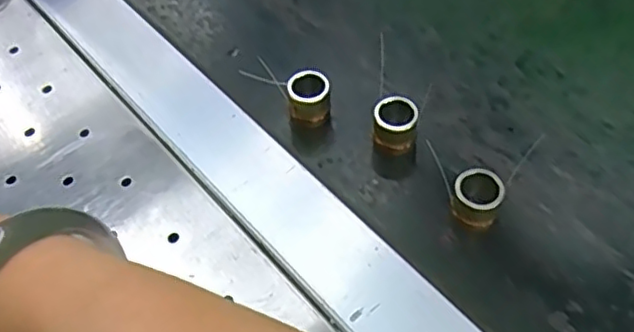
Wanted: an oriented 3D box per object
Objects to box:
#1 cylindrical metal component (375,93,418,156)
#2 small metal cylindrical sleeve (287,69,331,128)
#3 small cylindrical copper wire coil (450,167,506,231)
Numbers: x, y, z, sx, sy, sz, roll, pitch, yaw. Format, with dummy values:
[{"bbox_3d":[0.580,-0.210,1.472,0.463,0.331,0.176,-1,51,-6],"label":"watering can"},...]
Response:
[{"bbox_3d":[0.036,-0.019,0.293,0.019,0.022,0.017,1,55,3],"label":"cylindrical metal component"},{"bbox_3d":[-0.003,-0.031,0.303,0.019,0.020,0.019,-1,55,2],"label":"small metal cylindrical sleeve"},{"bbox_3d":[0.067,0.014,0.269,0.019,0.020,0.019,-1,55,2],"label":"small cylindrical copper wire coil"}]

